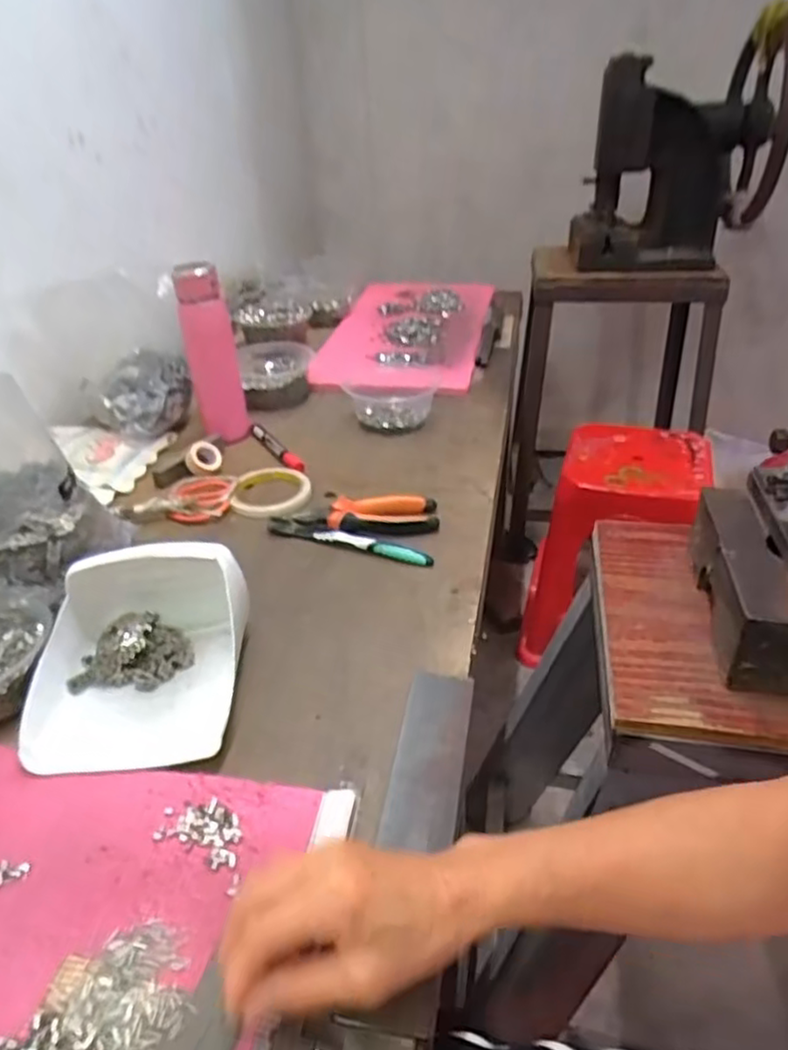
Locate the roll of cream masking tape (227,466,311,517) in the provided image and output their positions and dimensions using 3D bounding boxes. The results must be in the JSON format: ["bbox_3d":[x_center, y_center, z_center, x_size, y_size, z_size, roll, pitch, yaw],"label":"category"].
[{"bbox_3d":[-0.145,-0.037,0.805,0.086,0.018,0.097,5,34,11],"label":"roll of cream masking tape"}]

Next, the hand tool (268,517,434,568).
[{"bbox_3d":[-0.047,0.014,0.705,0.180,0.011,0.021,12,36,21],"label":"hand tool"}]

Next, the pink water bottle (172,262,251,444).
[{"bbox_3d":[-0.231,-0.217,0.880,0.062,0.210,0.052,-14,35,-16],"label":"pink water bottle"}]

